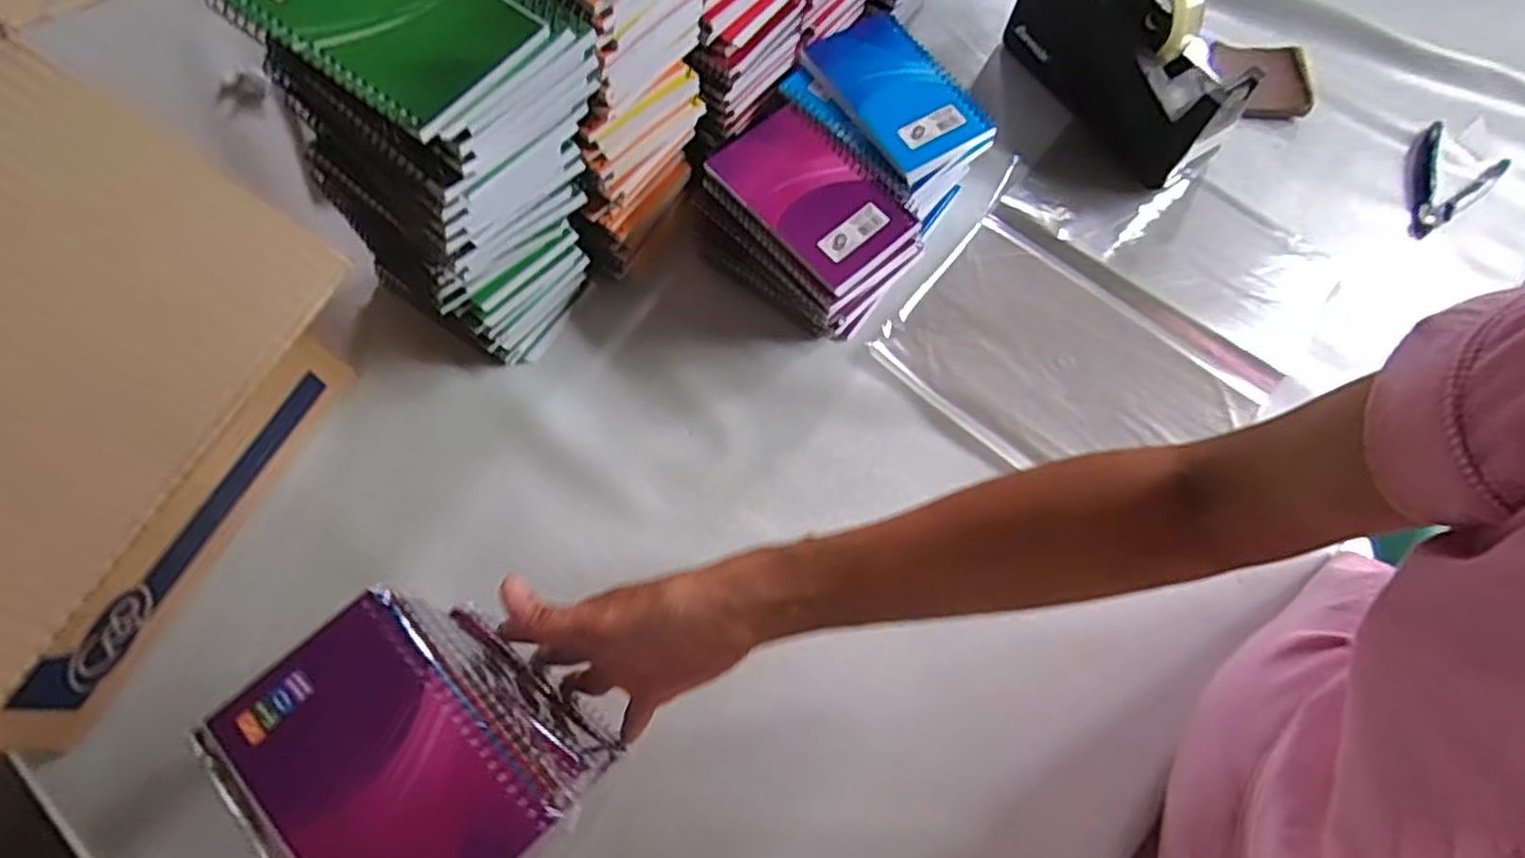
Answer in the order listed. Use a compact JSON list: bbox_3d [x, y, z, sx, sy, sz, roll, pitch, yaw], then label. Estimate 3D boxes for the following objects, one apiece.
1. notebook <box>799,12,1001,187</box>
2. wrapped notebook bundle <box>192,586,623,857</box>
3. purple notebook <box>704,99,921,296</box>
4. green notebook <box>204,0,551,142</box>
[{"bbox_3d":[0.098,-0.242,0.542,0.079,0.019,0.135,-32,74,-14],"label":"notebook"},{"bbox_3d":[-0.158,0.161,0.361,0.132,0.125,0.109,38,69,14],"label":"wrapped notebook bundle"},{"bbox_3d":[0.035,-0.159,0.510,0.085,0.012,0.133,-42,77,-13],"label":"purple notebook"},{"bbox_3d":[-0.173,-0.189,0.339,0.128,0.014,0.082,32,71,9],"label":"green notebook"}]

